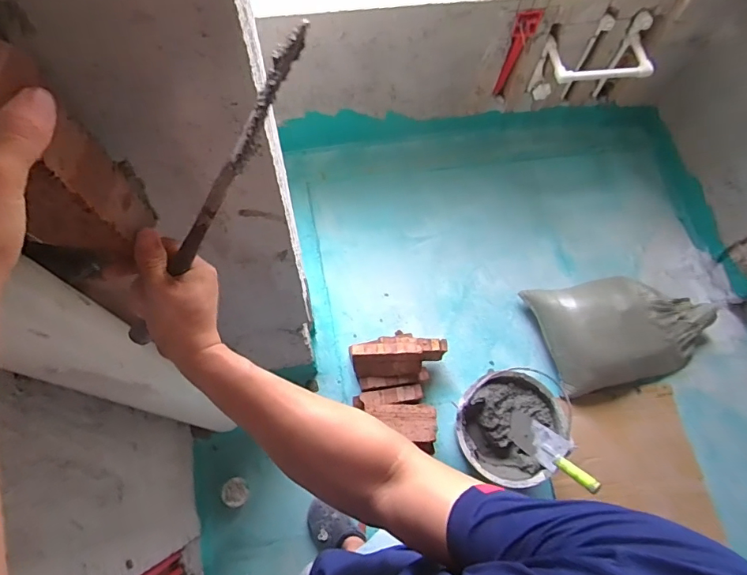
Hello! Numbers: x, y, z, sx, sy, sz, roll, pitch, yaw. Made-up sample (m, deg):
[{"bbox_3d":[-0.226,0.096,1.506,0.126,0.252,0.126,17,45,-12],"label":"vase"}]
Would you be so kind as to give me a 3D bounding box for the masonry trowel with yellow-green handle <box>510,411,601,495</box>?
[{"bbox_3d":[0.498,0.452,1.249,0.111,0.075,0.285,-34,37,-15],"label":"masonry trowel with yellow-green handle"}]

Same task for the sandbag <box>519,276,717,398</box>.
[{"bbox_3d":[0.895,0.141,1.616,0.625,0.218,0.385,-10,68,-7],"label":"sandbag"}]

